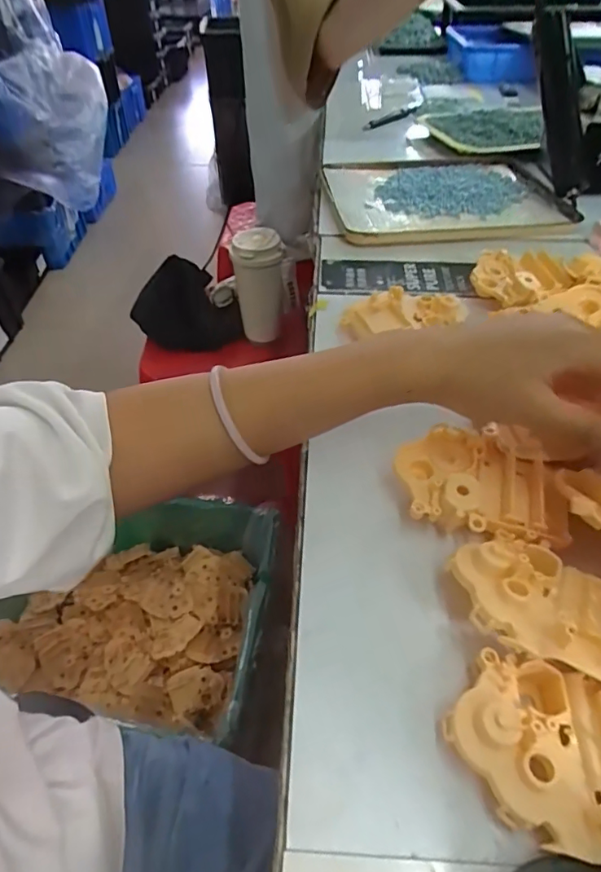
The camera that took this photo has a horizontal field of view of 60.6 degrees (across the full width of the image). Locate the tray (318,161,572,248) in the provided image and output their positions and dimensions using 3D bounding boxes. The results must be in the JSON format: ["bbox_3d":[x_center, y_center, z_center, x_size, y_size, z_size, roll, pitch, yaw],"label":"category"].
[{"bbox_3d":[0.158,-0.286,0.600,0.248,0.019,0.216,-4,46,-4],"label":"tray"}]

